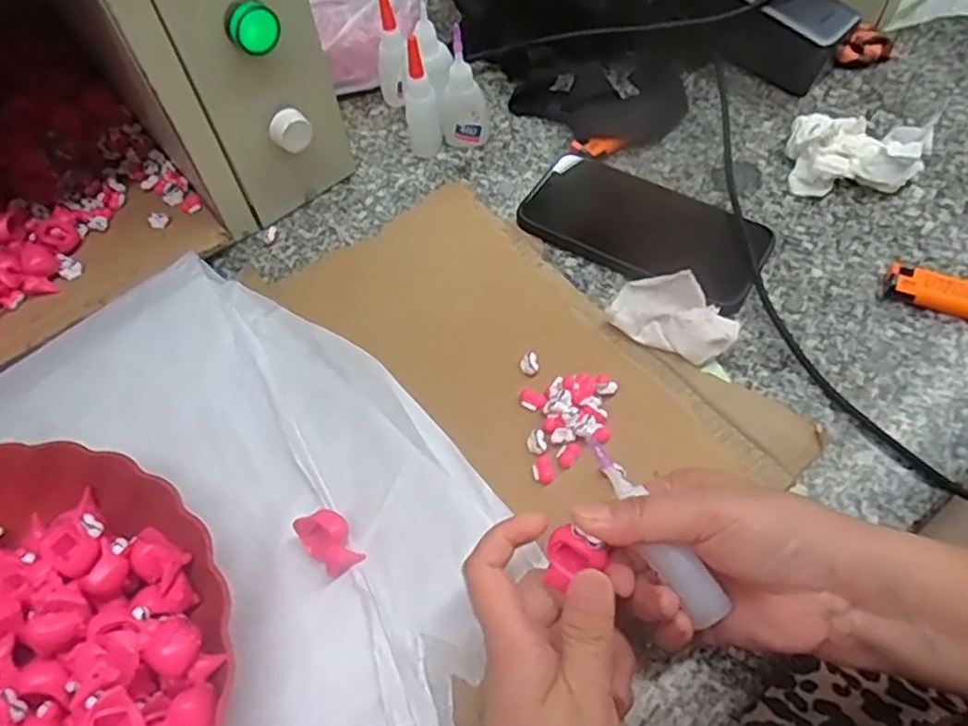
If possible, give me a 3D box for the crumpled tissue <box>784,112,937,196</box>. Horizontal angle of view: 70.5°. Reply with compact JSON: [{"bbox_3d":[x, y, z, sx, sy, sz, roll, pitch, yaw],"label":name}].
[{"bbox_3d":[0.268,-0.149,0.489,0.090,0.034,0.058,6,57,7],"label":"crumpled tissue"}]

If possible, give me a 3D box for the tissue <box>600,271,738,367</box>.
[{"bbox_3d":[0.114,-0.029,0.413,0.073,0.041,0.029,23,61,17],"label":"tissue"}]

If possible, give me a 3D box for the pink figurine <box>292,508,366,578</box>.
[{"bbox_3d":[-0.078,0.090,0.347,0.022,0.020,0.032,-37,63,-20],"label":"pink figurine"}]

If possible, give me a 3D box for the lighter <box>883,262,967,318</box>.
[{"bbox_3d":[0.295,-0.042,0.425,0.080,0.015,0.026,21,60,15],"label":"lighter"}]

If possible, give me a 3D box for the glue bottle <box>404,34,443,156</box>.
[{"bbox_3d":[-0.048,-0.199,0.509,0.024,0.092,0.024,-11,57,-4],"label":"glue bottle"}]

